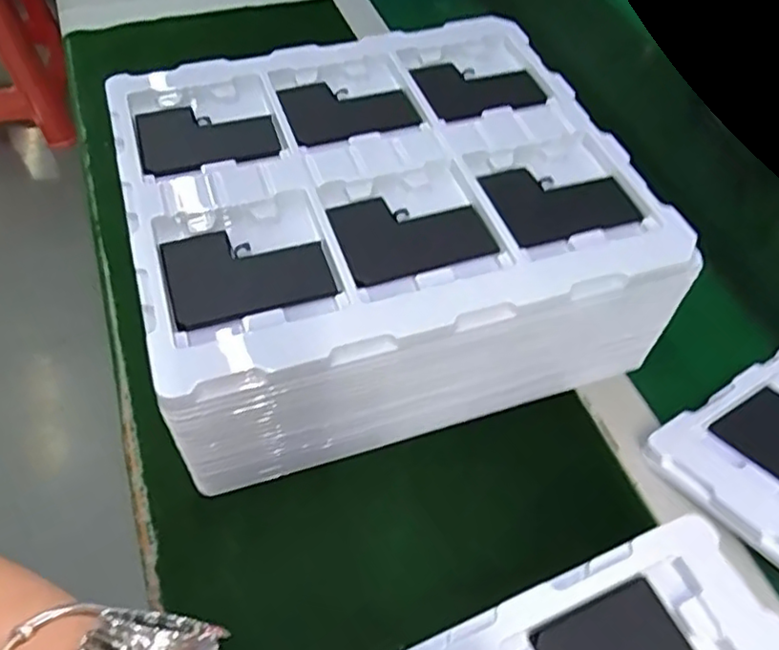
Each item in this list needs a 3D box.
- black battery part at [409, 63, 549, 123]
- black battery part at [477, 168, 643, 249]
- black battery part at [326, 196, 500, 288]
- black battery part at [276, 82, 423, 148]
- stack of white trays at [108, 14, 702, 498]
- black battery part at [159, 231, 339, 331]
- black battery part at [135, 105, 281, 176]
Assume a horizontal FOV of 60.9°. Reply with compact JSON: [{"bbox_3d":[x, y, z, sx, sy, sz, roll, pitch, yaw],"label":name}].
[{"bbox_3d":[0.066,-0.179,0.498,0.087,0.009,0.073,-14,58,-13],"label":"black battery part"},{"bbox_3d":[0.110,-0.079,0.430,0.089,0.016,0.064,-14,57,-13],"label":"black battery part"},{"bbox_3d":[0.014,-0.057,0.405,0.089,0.004,0.067,-15,58,-14],"label":"black battery part"},{"bbox_3d":[-0.030,-0.156,0.477,0.090,0.009,0.072,-14,57,-13],"label":"black battery part"},{"bbox_3d":[-0.009,-0.073,0.474,0.313,0.121,0.284,-14,55,-13],"label":"stack of white trays"},{"bbox_3d":[-0.081,-0.031,0.379,0.089,0.006,0.065,-12,57,-12],"label":"black battery part"},{"bbox_3d":[-0.126,-0.132,0.458,0.090,0.012,0.074,-14,57,-13],"label":"black battery part"}]

